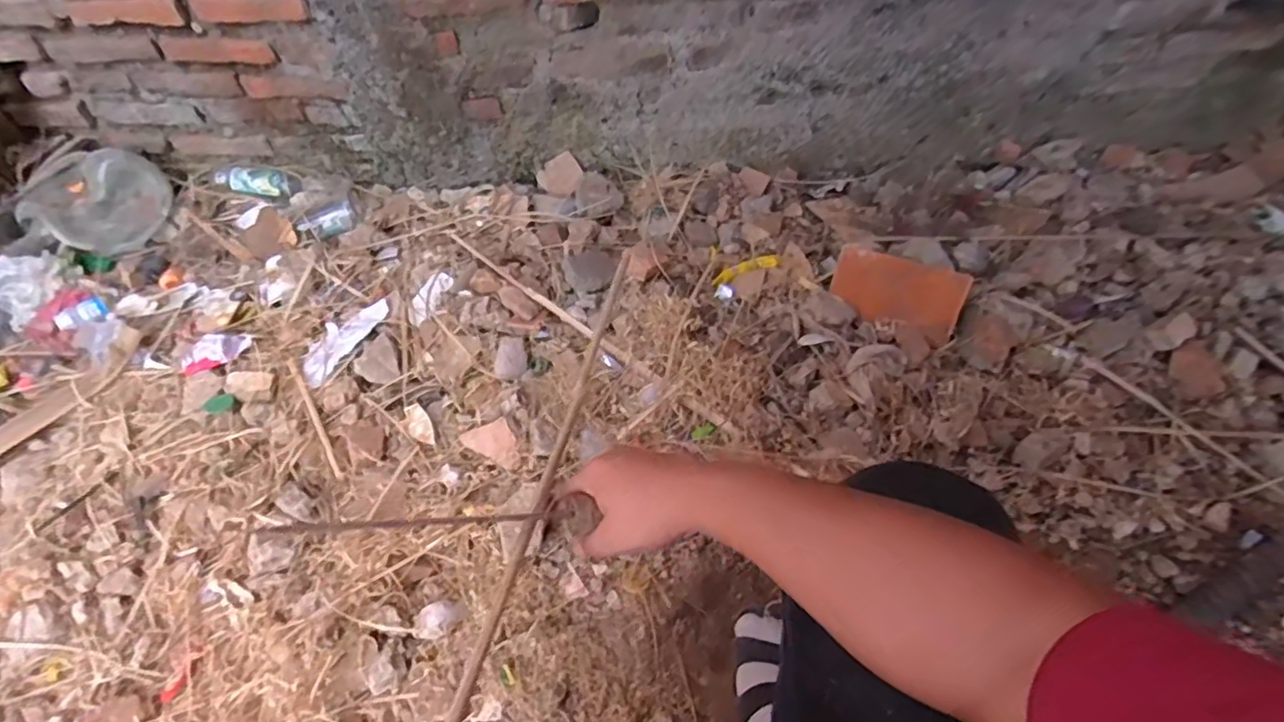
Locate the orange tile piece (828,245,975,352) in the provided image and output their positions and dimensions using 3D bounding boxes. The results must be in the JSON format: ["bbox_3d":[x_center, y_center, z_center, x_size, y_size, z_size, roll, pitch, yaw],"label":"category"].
[{"bbox_3d":[0.410,-0.109,1.002,0.197,0.111,0.016,22,29,17],"label":"orange tile piece"}]

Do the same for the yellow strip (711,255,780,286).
[{"bbox_3d":[0.183,-0.166,1.113,0.119,0.027,0.039,-12,55,-5],"label":"yellow strip"}]

